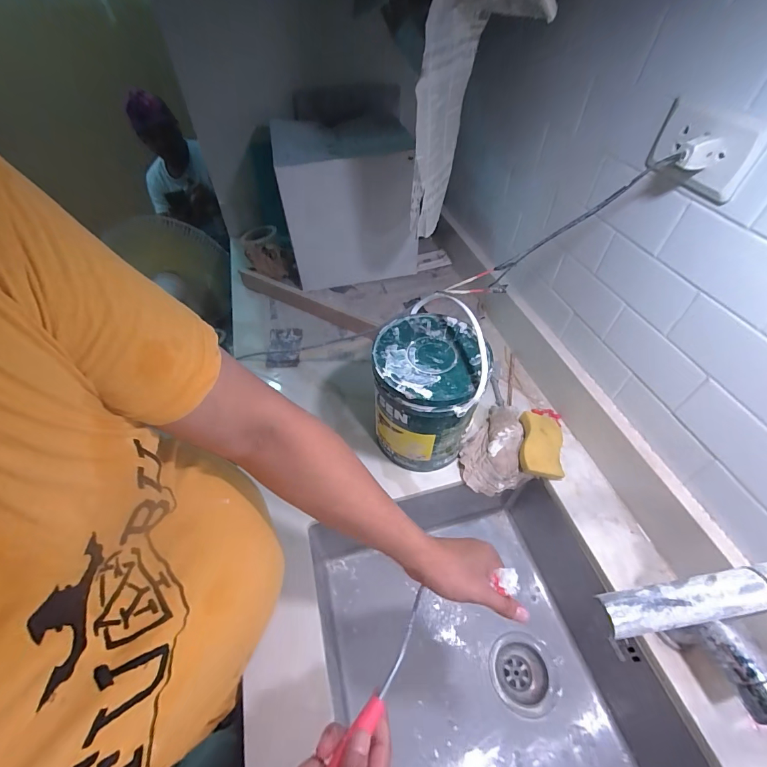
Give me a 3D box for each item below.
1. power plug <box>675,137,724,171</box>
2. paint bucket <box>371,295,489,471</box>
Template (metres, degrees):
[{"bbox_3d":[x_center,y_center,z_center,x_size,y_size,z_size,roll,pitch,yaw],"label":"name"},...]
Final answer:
[{"bbox_3d":[0.330,-0.239,0.386,0.033,0.029,0.022,-25,54,-18],"label":"power plug"},{"bbox_3d":[0.070,0.018,0.615,0.164,0.210,0.186,7,51,7],"label":"paint bucket"}]

